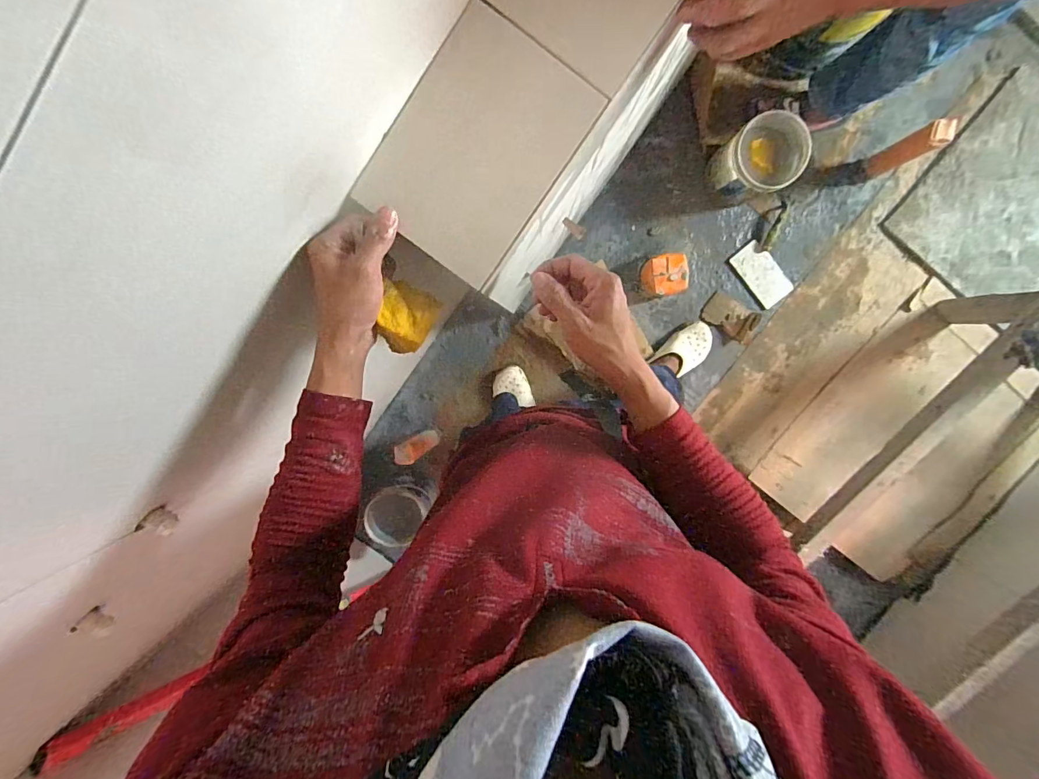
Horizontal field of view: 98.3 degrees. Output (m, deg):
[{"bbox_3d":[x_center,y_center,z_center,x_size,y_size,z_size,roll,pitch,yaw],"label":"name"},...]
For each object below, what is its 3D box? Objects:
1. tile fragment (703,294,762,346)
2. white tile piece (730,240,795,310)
[{"bbox_3d":[0.603,-0.201,1.273,0.160,0.021,0.094,29,98,-3],"label":"tile fragment"},{"bbox_3d":[0.706,-0.336,1.308,0.106,0.017,0.187,-38,96,6],"label":"white tile piece"}]

